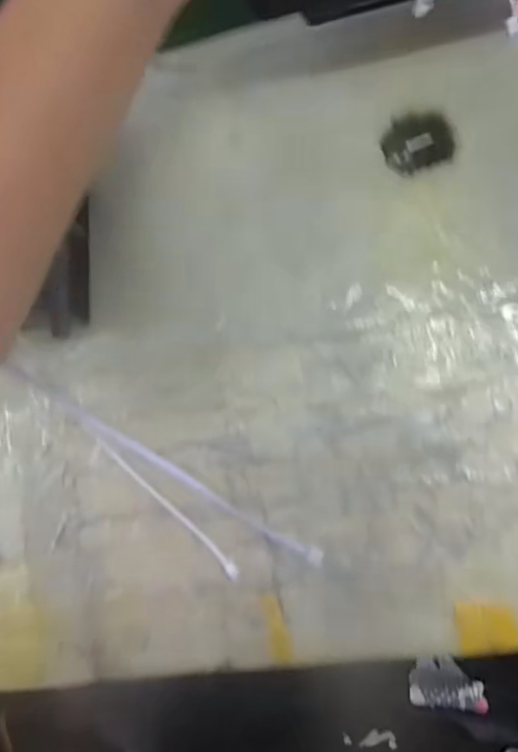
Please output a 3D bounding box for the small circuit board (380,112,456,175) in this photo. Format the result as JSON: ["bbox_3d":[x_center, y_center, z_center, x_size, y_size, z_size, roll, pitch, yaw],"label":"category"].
[{"bbox_3d":[0.102,-0.152,0.365,0.043,0.005,0.036,-19,85,7],"label":"small circuit board"}]

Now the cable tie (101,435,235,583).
[{"bbox_3d":[-0.062,0.088,0.383,0.132,0.007,0.008,43,97,7],"label":"cable tie"}]

